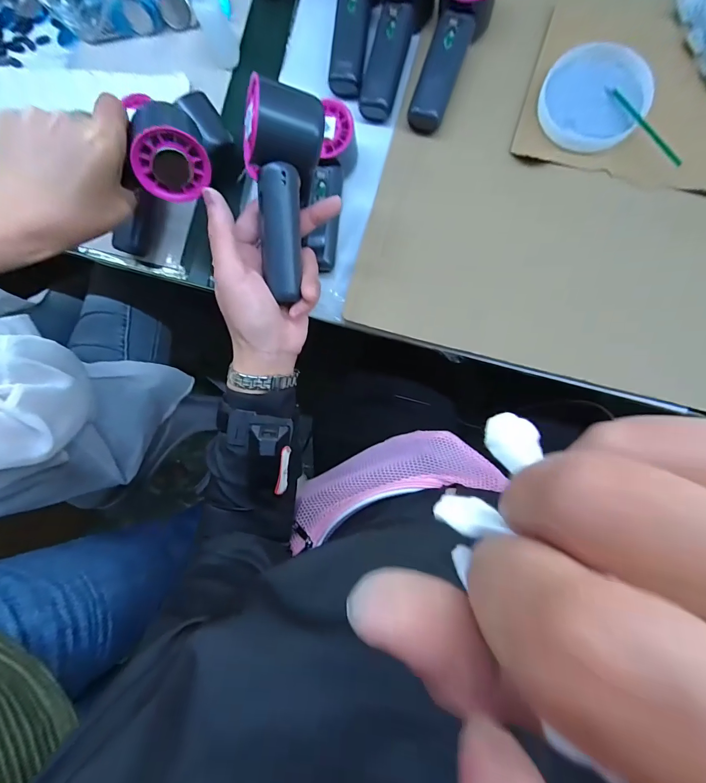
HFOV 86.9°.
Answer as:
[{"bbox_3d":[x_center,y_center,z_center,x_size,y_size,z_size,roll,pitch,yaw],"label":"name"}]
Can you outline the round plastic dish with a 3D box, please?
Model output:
[{"bbox_3d":[0.240,-0.293,0.374,0.100,0.015,0.096,-1,85,6],"label":"round plastic dish"}]

